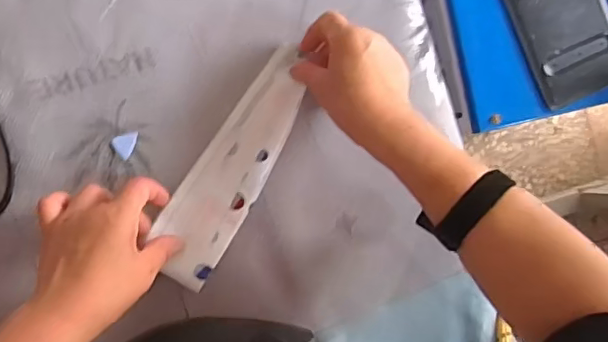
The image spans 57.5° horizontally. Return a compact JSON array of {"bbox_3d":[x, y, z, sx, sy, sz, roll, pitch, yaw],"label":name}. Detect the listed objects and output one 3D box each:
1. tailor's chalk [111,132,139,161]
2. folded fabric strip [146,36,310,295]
[{"bbox_3d":[-0.158,-0.025,0.499,0.024,0.004,0.021,-41,95,-7],"label":"tailor's chalk"},{"bbox_3d":[-0.064,-0.010,0.511,0.065,0.013,0.233,28,81,-7],"label":"folded fabric strip"}]

